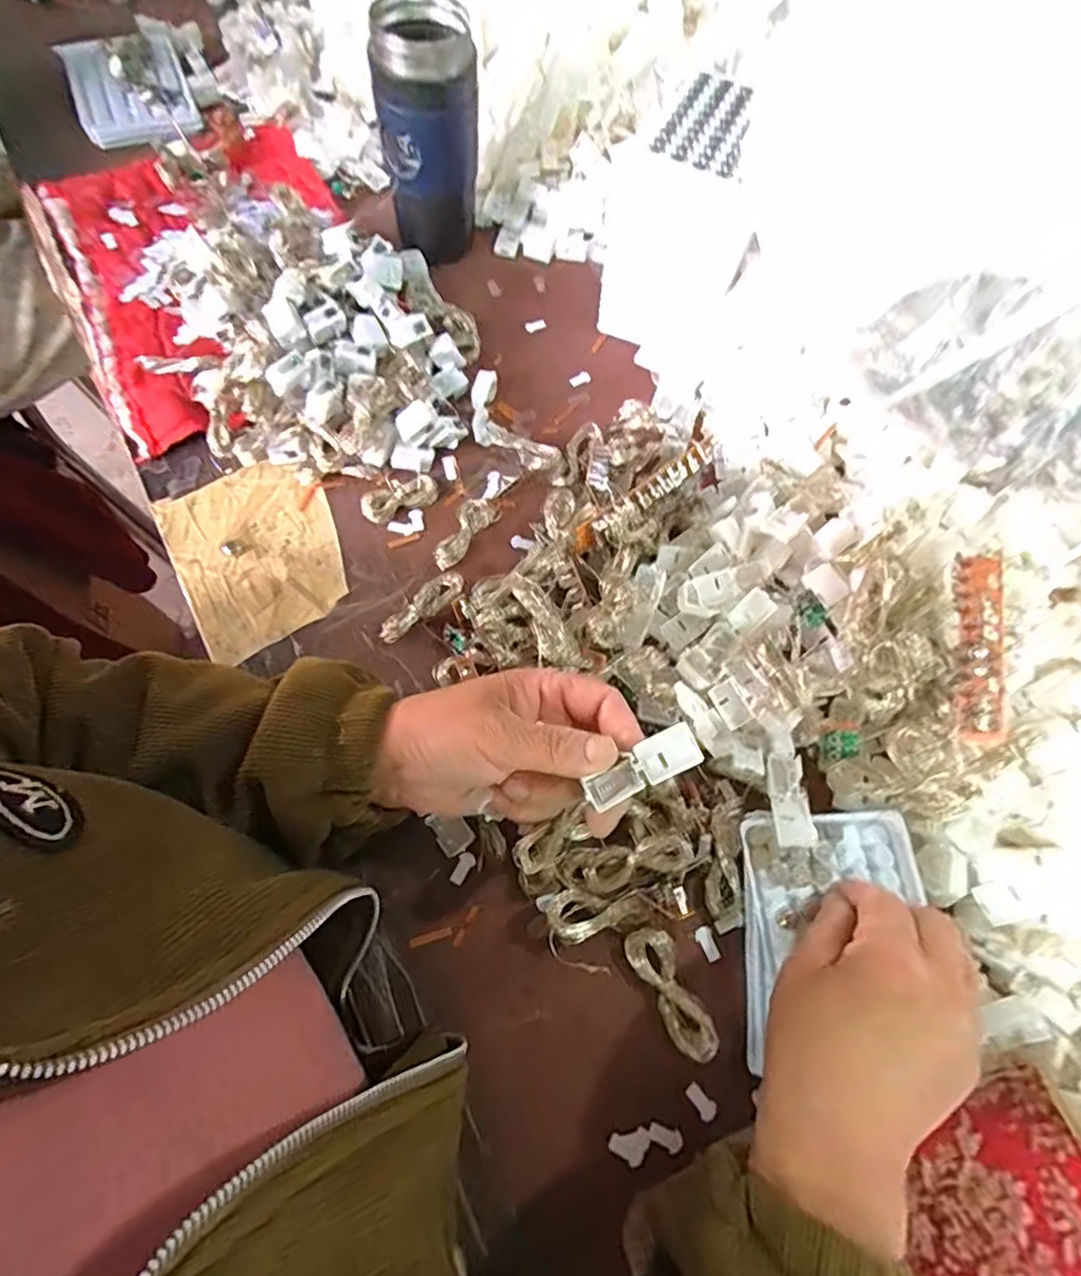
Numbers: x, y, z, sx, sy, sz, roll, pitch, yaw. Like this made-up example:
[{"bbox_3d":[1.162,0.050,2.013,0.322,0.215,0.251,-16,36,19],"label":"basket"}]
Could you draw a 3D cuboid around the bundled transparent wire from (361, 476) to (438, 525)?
[{"bbox_3d":[-0.098,-0.097,0.416,0.053,0.013,0.022,-30,74,-14],"label":"bundled transparent wire"}]

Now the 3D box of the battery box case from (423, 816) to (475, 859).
[{"bbox_3d":[-0.050,0.109,0.337,0.018,0.008,0.025,-32,75,-15],"label":"battery box case"}]

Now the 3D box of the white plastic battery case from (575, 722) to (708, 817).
[{"bbox_3d":[0.047,0.060,0.272,0.053,0.009,0.019,-31,72,4],"label":"white plastic battery case"}]

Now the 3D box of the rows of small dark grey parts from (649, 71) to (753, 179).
[{"bbox_3d":[0.120,-0.357,0.411,0.057,0.005,0.103,24,69,5],"label":"rows of small dark grey parts"}]

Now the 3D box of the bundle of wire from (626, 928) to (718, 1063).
[{"bbox_3d":[0.069,0.185,0.314,0.025,0.016,0.063,-28,74,-14],"label":"bundle of wire"}]

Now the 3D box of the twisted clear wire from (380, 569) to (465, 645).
[{"bbox_3d":[-0.077,-0.021,0.381,0.063,0.013,0.024,-34,75,-15],"label":"twisted clear wire"}]

